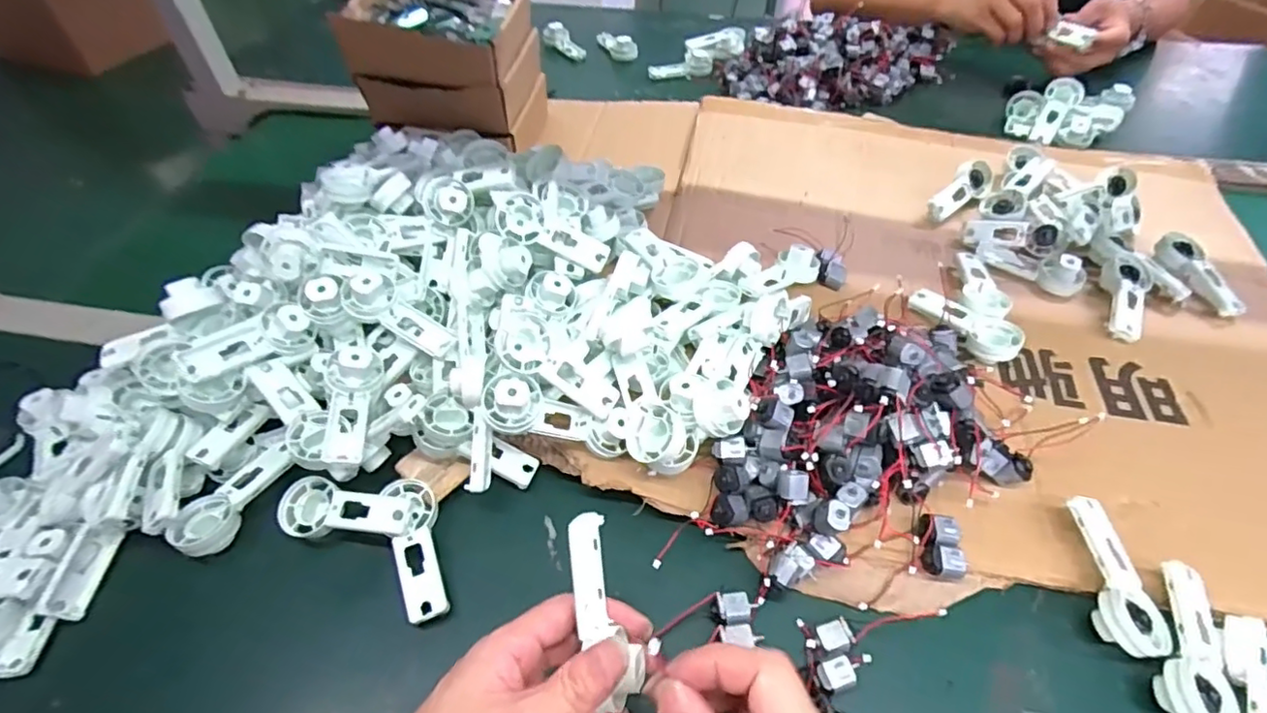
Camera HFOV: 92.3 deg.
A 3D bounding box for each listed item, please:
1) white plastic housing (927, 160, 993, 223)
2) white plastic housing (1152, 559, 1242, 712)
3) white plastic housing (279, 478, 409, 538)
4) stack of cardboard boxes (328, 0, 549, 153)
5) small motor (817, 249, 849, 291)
[{"bbox_3d":[0.341,-0.171,0.634,0.034,0.029,0.091,35,58,27],"label":"white plastic housing"},{"bbox_3d":[0.327,0.173,0.358,0.035,0.029,0.092,20,52,17],"label":"white plastic housing"},{"bbox_3d":[-0.194,0.109,0.415,0.090,0.024,0.036,9,50,8],"label":"white plastic housing"},{"bbox_3d":[-0.208,-0.337,0.697,0.180,0.131,0.156,9,54,9],"label":"stack of cardboard boxes"},{"bbox_3d":[0.181,-0.079,0.556,0.029,0.020,0.033,15,51,13],"label":"small motor"}]

